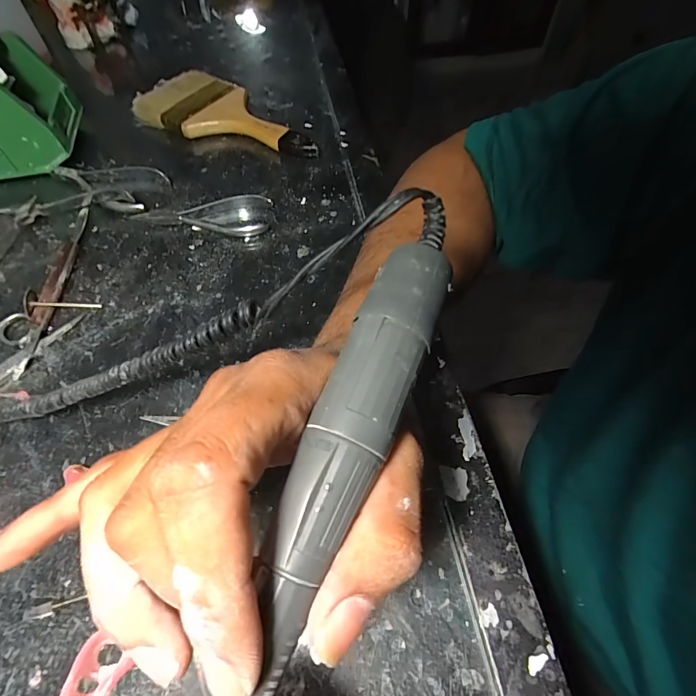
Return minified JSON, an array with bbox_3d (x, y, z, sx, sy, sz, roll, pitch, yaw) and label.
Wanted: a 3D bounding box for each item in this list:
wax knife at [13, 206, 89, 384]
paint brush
[{"bbox_3d":[-0.232,-0.055,0.307,0.014,0.013,0.172,-6,58,-3],"label":"wax knife"},{"bbox_3d":[-0.127,-0.264,0.434,0.225,0.026,0.095,21,60,13],"label":"paint brush"}]

